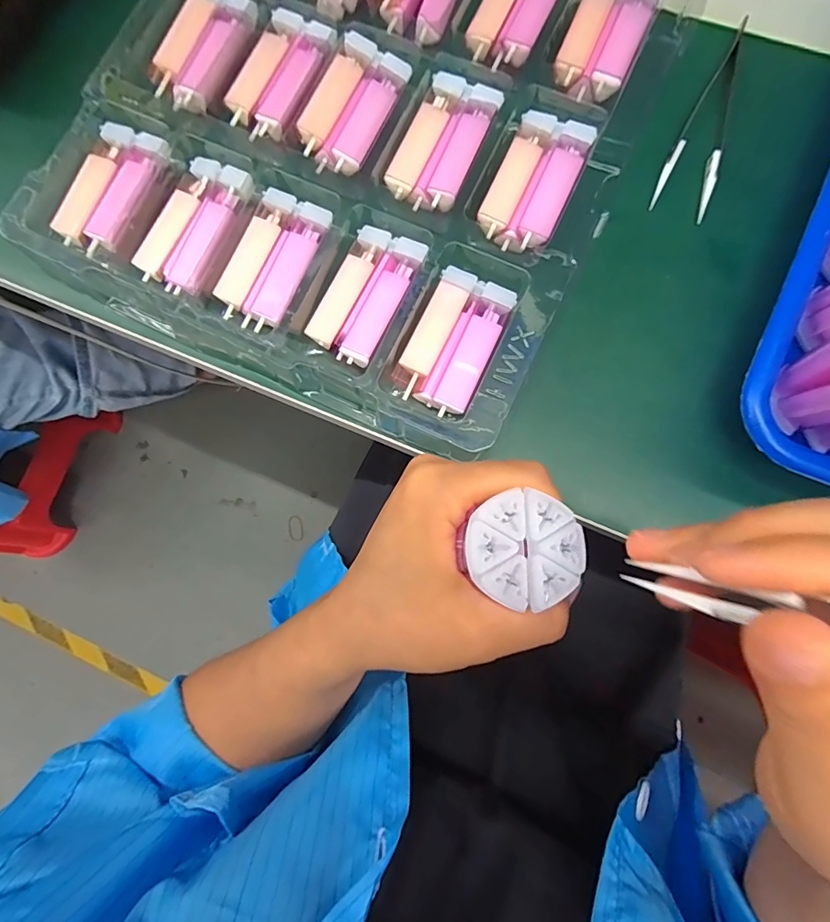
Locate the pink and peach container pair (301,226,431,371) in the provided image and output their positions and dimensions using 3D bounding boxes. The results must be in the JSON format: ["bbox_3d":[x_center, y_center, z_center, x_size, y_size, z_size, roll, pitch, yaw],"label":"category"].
[{"bbox_3d":[-0.026,-0.086,0.243,0.038,0.011,0.071,26,84,7],"label":"pink and peach container pair"}]

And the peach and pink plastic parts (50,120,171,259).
[{"bbox_3d":[-0.166,-0.150,0.257,0.040,0.010,0.074,23,83,7],"label":"peach and pink plastic parts"}]

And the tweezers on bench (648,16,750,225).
[{"bbox_3d":[0.162,-0.189,0.256,0.029,0.009,0.119,20,83,7],"label":"tweezers on bench"}]

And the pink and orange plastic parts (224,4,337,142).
[{"bbox_3d":[-0.076,-0.219,0.265,0.043,0.013,0.071,27,84,8],"label":"pink and orange plastic parts"}]

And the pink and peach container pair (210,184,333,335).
[{"bbox_3d":[-0.076,-0.107,0.249,0.039,0.008,0.073,25,84,7],"label":"pink and peach container pair"}]

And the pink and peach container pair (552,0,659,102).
[{"bbox_3d":[0.106,-0.237,0.258,0.038,0.012,0.070,24,84,7],"label":"pink and peach container pair"}]

